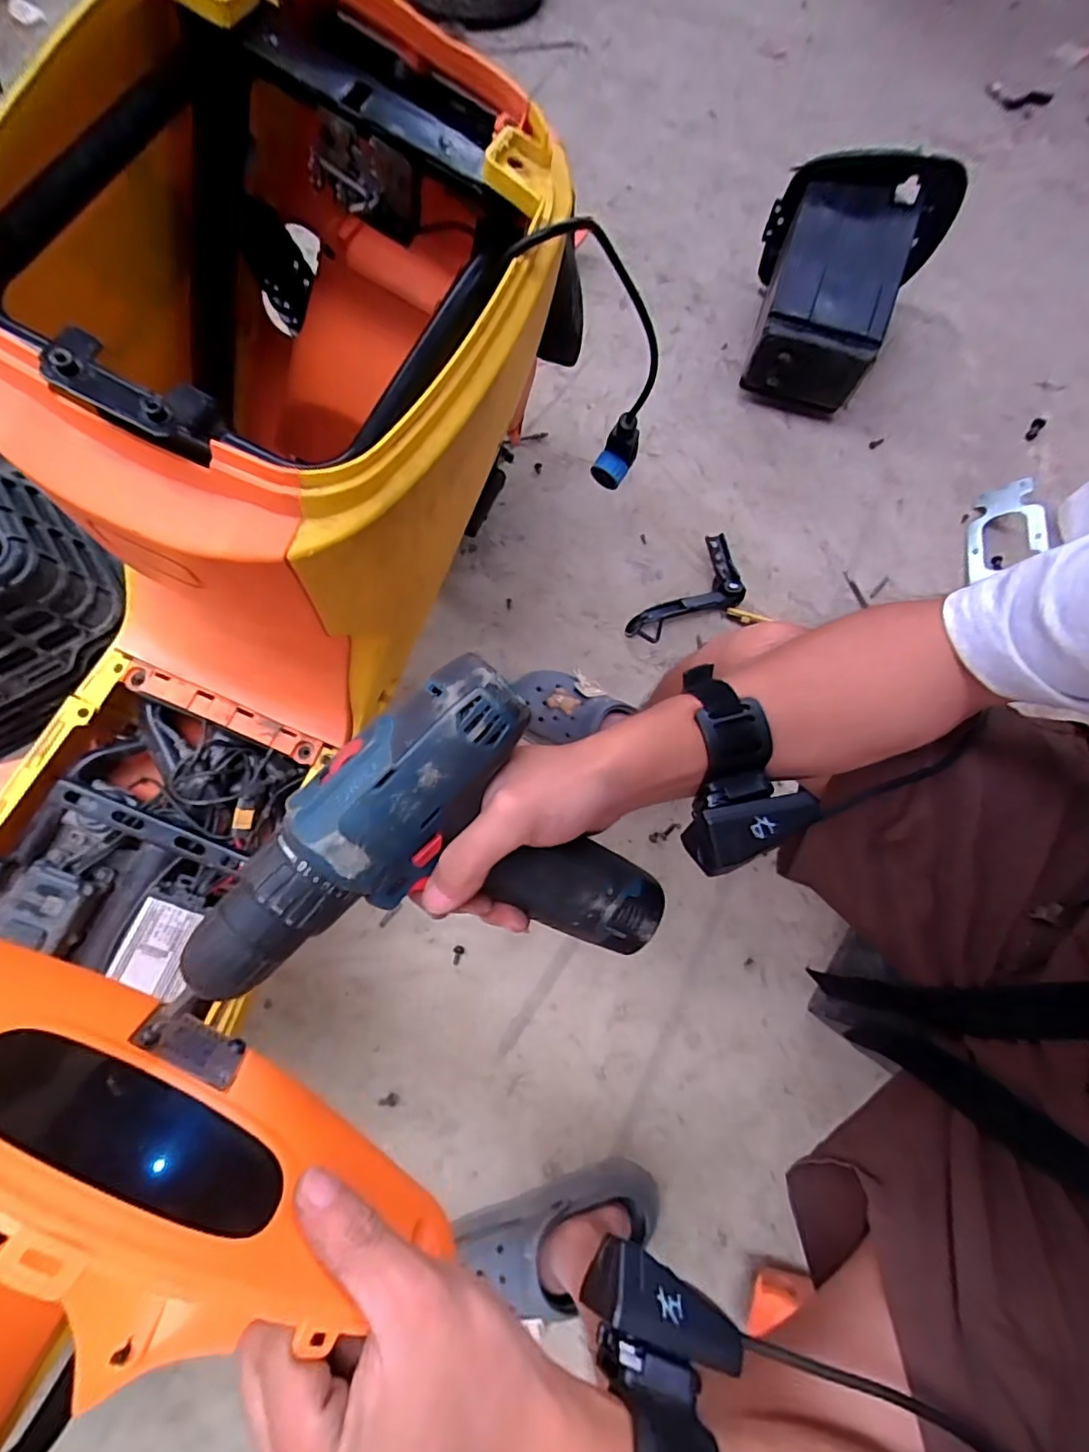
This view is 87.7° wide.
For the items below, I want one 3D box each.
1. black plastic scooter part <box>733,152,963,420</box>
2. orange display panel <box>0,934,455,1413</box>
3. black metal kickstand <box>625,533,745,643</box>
[{"bbox_3d":[0.537,-0.801,1.034,0.304,0.225,0.403,20,71,4],"label":"black plastic scooter part"},{"bbox_3d":[-0.159,0.146,0.209,0.269,0.106,0.040,37,72,-8],"label":"orange display panel"},{"bbox_3d":[0.245,-0.205,0.909,0.107,0.041,0.228,40,74,11],"label":"black metal kickstand"}]

